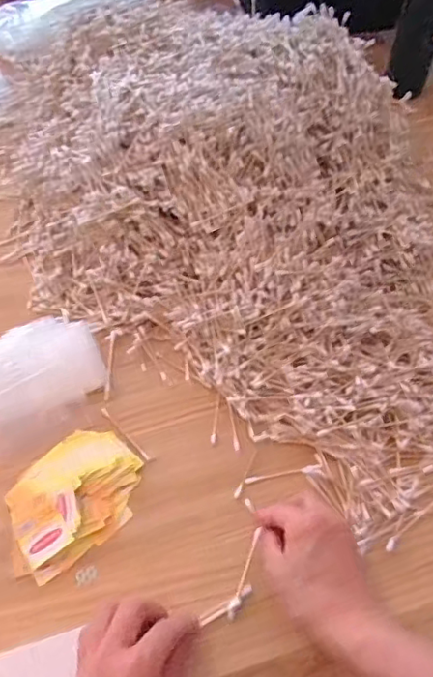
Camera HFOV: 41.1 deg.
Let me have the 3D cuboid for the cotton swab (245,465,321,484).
[{"bbox_3d":[0.059,0.119,0.512,0.067,0.005,0.008,-6,54,-9],"label":"cotton swab"}]

